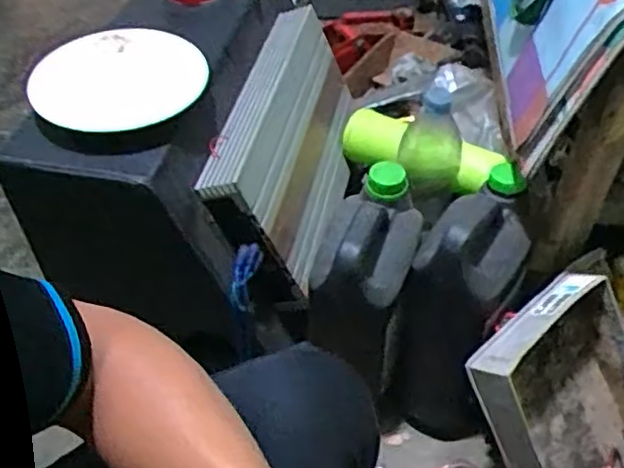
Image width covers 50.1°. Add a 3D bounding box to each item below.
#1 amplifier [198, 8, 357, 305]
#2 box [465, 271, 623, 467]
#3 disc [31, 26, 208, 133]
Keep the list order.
[{"bbox_3d":[-0.018,-0.128,0.963,0.057,0.231,0.423,-8,43,28],"label":"amplifier"},{"bbox_3d":[0.325,0.231,0.802,0.229,0.329,0.061,-35,20,-29],"label":"box"},{"bbox_3d":[-0.229,-0.190,0.798,0.202,0.015,0.208,-1,47,1],"label":"disc"}]

